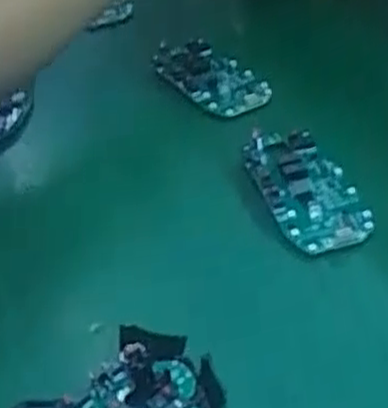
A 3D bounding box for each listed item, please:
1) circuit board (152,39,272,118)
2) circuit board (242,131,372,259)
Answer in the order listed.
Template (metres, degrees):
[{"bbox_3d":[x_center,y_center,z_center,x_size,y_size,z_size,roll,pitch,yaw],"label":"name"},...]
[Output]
[{"bbox_3d":[0.011,-0.083,0.512,0.043,0.021,0.083,-20,35,-20],"label":"circuit board"},{"bbox_3d":[0.057,-0.010,0.409,0.046,0.019,0.091,-13,33,-9],"label":"circuit board"}]

